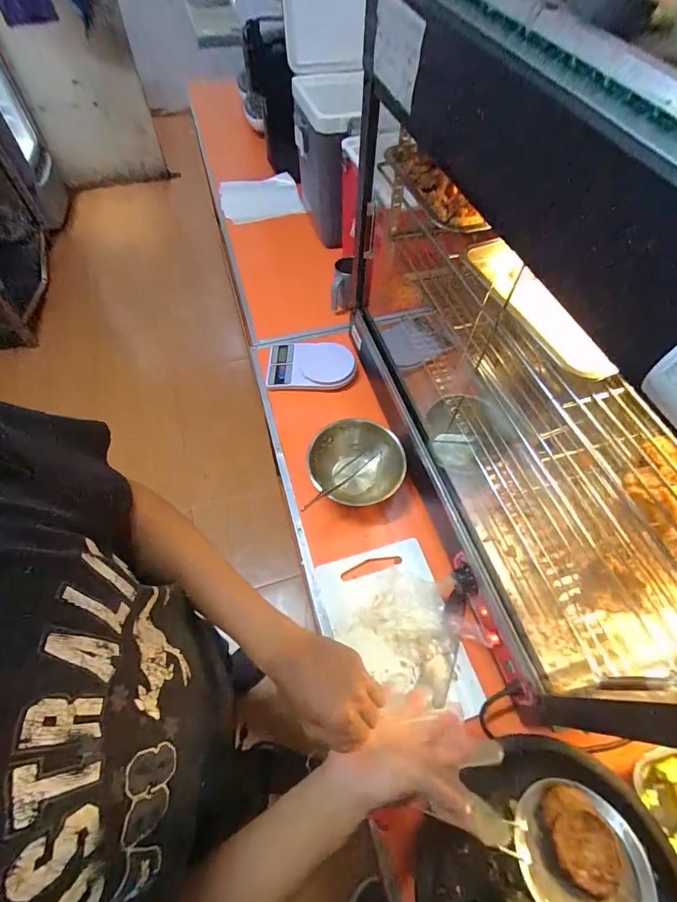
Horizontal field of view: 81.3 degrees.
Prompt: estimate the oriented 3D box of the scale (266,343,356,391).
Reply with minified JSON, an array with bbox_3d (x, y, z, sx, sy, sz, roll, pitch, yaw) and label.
[{"bbox_3d":[-0.069,-0.215,0.972,0.211,0.034,0.153,-1,59,-2],"label":"scale"}]

